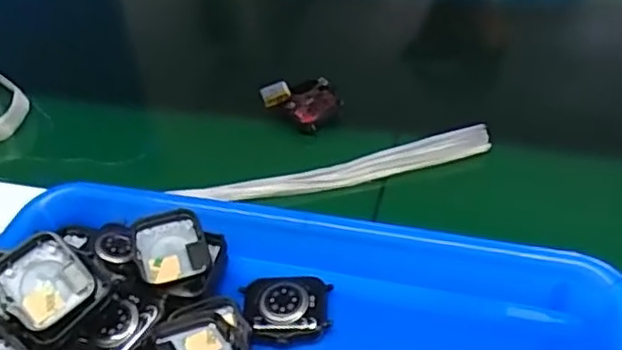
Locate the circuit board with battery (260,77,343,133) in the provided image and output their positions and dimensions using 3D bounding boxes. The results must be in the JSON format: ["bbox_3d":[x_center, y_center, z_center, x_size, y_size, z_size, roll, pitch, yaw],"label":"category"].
[{"bbox_3d":[-0.006,-0.052,0.466,0.043,0.013,0.048,-30,48,-21],"label":"circuit board with battery"}]

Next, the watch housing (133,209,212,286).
[{"bbox_3d":[-0.074,0.039,0.352,0.035,0.016,0.039,-19,45,-11],"label":"watch housing"}]

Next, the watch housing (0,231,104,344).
[{"bbox_3d":[-0.126,0.053,0.315,0.046,0.011,0.039,42,65,11],"label":"watch housing"}]

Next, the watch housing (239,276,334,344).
[{"bbox_3d":[-0.013,0.069,0.337,0.044,0.012,0.037,-3,44,5],"label":"watch housing"}]

